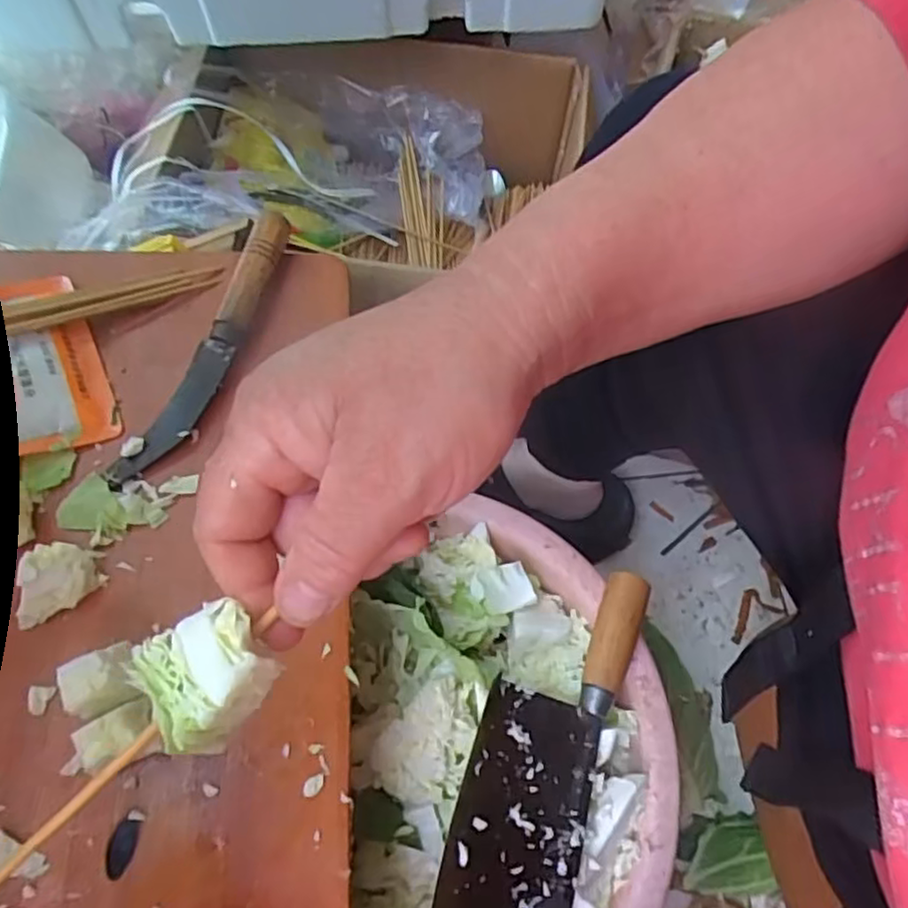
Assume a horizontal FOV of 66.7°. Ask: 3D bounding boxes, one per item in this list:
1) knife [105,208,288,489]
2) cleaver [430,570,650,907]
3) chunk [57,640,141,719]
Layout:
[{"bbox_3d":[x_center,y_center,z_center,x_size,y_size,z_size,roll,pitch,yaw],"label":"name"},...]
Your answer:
[{"bbox_3d":[-0.155,-0.072,0.443,0.029,0.028,0.207,22,66,8],"label":"knife"},{"bbox_3d":[0.055,0.193,0.441,0.081,0.020,0.262,19,66,7],"label":"cleaver"},{"bbox_3d":[-0.182,0.117,0.357,0.033,0.029,0.029,-21,67,-11],"label":"chunk"}]

